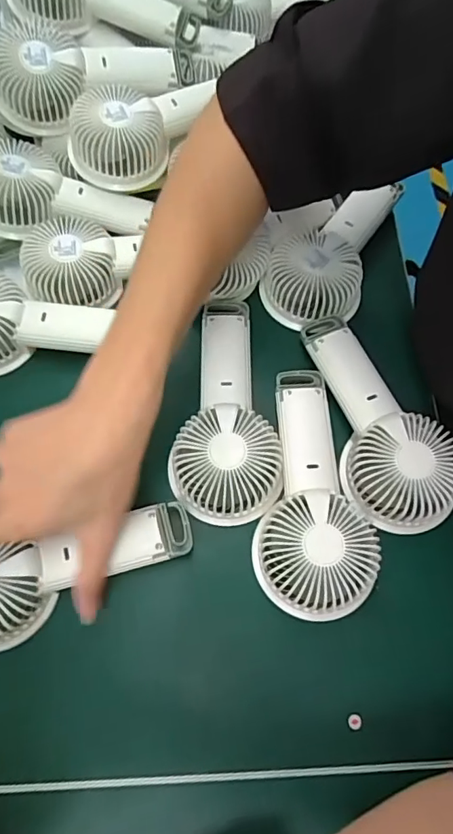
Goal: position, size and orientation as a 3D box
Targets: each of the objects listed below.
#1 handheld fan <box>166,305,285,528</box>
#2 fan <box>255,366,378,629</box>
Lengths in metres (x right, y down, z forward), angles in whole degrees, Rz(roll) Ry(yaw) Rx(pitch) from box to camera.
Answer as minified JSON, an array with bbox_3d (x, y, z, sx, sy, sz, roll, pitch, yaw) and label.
[{"bbox_3d":[0.000,-0.015,0.398,0.079,0.035,0.186,1,68,0],"label":"handheld fan"},{"bbox_3d":[0.065,0.048,0.370,0.079,0.032,0.183,2,68,0],"label":"fan"}]

